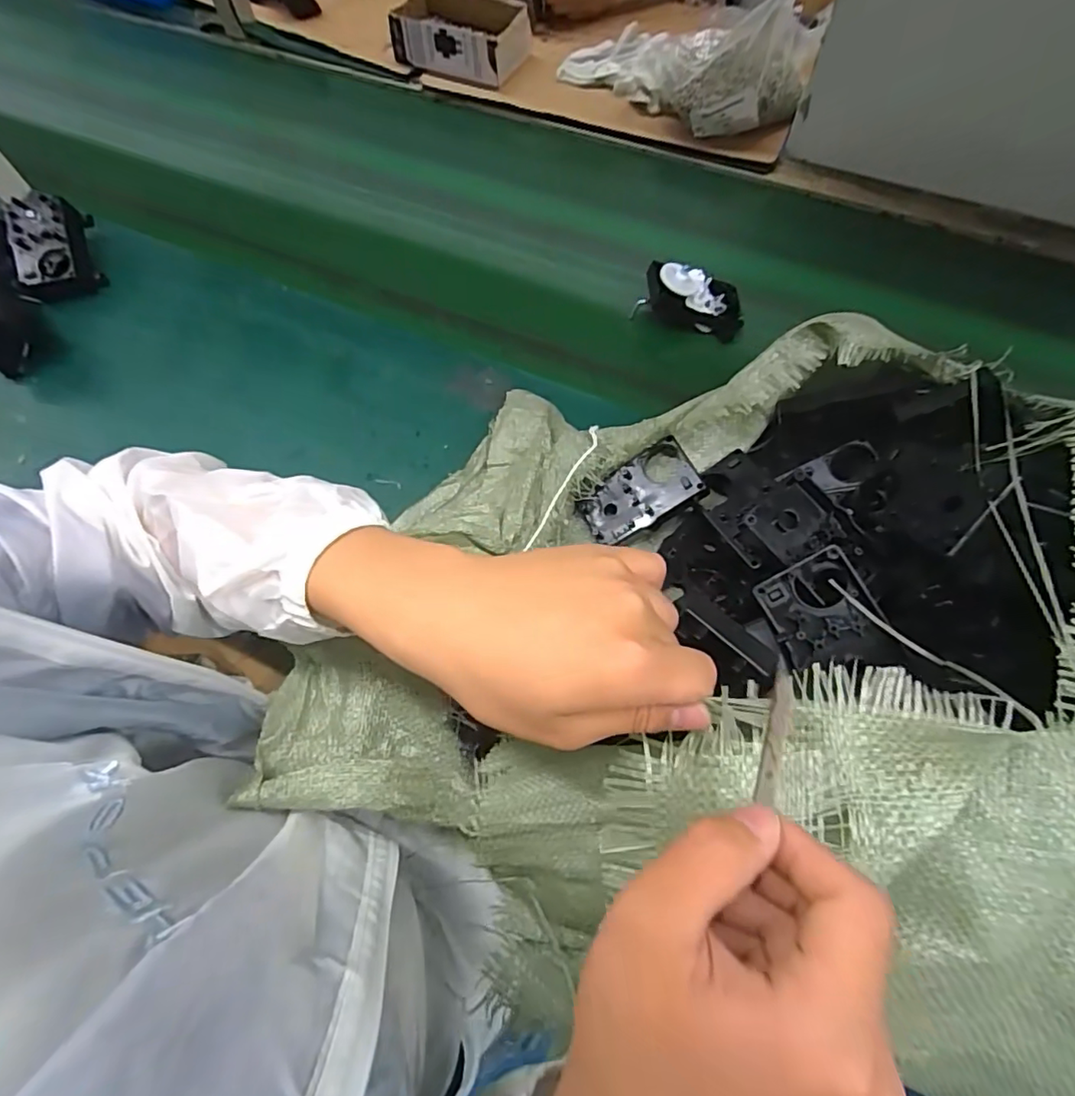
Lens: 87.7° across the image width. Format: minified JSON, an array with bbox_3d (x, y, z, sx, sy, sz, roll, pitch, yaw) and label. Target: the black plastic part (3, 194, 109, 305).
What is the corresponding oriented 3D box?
[{"bbox_3d":[-0.551,-0.341,0.632,0.081,0.061,0.095,-19,65,-8],"label":"black plastic part"}]

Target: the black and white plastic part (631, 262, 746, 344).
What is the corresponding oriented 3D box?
[{"bbox_3d":[0.160,-0.259,0.580,0.110,0.047,0.045,12,66,7],"label":"black and white plastic part"}]

